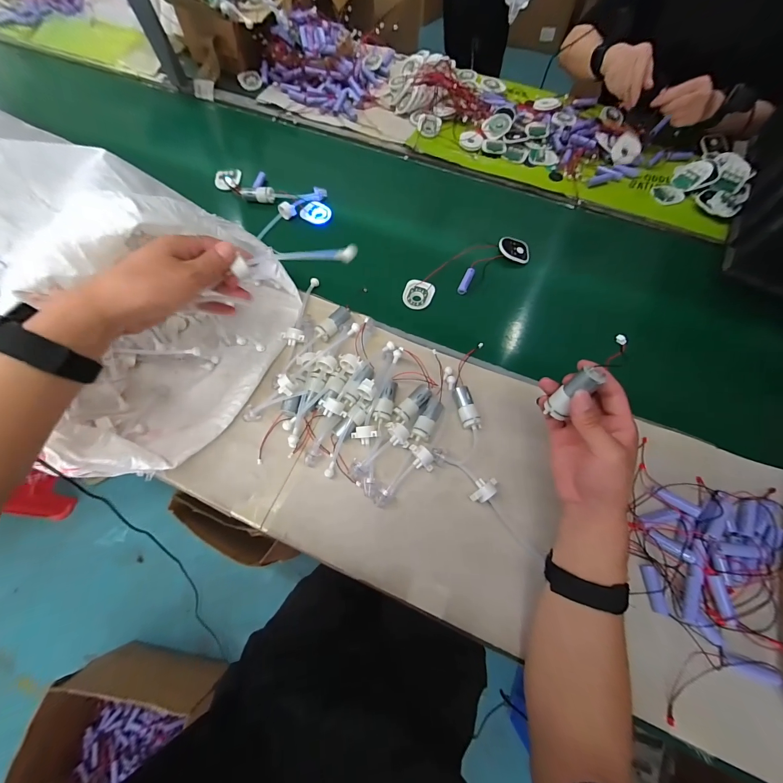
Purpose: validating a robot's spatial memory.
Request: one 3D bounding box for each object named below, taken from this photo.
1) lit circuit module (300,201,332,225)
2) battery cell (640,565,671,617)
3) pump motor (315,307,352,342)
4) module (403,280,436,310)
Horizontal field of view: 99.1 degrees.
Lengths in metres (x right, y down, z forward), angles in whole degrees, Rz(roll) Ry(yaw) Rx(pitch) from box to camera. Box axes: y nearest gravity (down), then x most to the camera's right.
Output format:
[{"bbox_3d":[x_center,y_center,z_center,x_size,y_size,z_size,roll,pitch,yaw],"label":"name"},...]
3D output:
[{"bbox_3d":[-0.144,-0.341,0.640,0.054,0.015,0.040,26,71,10],"label":"lit circuit module"},{"bbox_3d":[0.303,0.229,0.385,0.013,0.013,0.049,-4,69,-1],"label":"battery cell"},{"bbox_3d":[-0.090,-0.104,0.522,0.024,0.022,0.060,34,73,12],"label":"pump motor"},{"bbox_3d":[0.045,-0.164,0.565,0.051,0.010,0.052,13,69,5],"label":"module"}]

